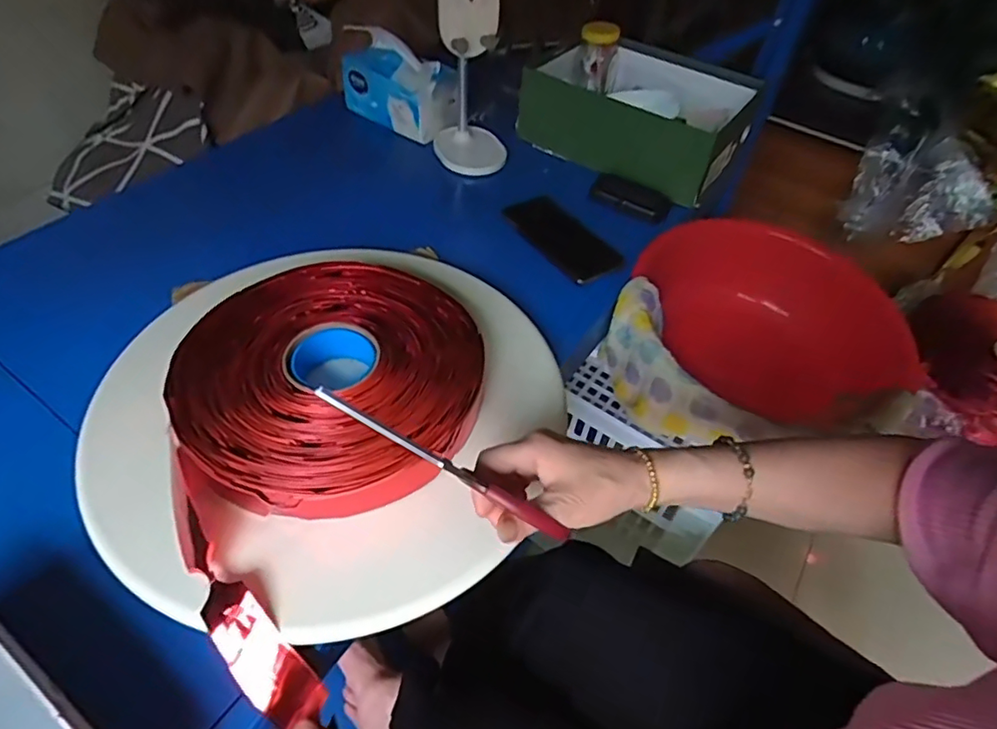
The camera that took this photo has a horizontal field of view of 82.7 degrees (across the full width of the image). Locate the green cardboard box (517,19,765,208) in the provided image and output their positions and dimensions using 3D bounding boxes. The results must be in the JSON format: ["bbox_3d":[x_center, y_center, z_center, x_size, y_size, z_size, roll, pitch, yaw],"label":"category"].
[{"bbox_3d":[0.211,-0.388,0.847,0.310,0.106,0.220,30,54,18],"label":"green cardboard box"}]

